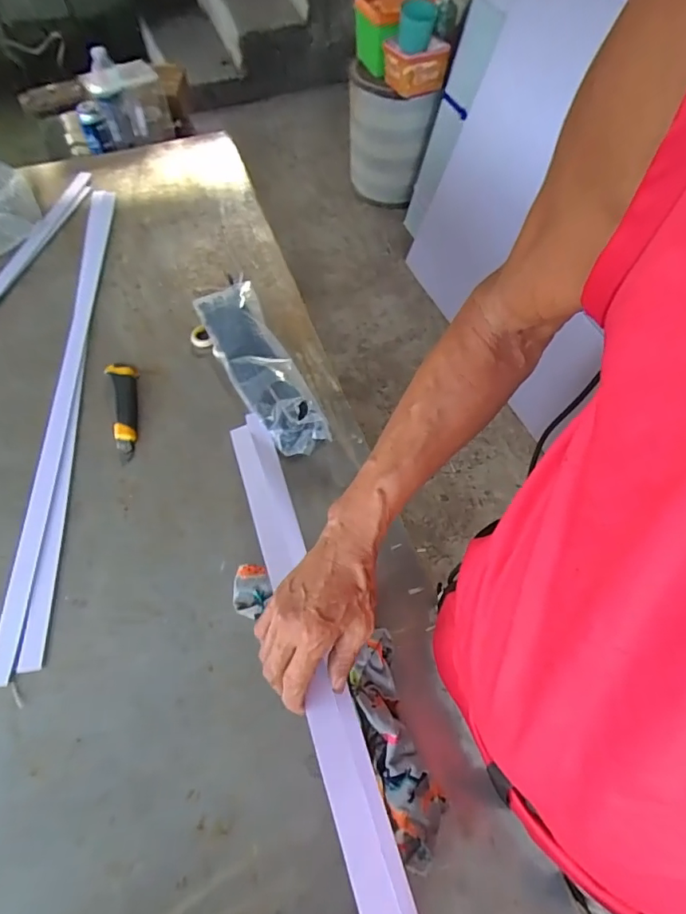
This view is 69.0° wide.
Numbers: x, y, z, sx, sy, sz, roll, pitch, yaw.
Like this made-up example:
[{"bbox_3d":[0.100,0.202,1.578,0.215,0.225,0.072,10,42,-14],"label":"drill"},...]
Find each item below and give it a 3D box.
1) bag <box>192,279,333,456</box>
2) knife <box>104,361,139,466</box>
[{"bbox_3d":[-0.124,-0.137,0.743,0.098,0.035,0.341,-22,62,-13],"label":"bag"},{"bbox_3d":[-0.309,-0.070,0.711,0.040,0.018,0.162,-15,61,-9],"label":"knife"}]

